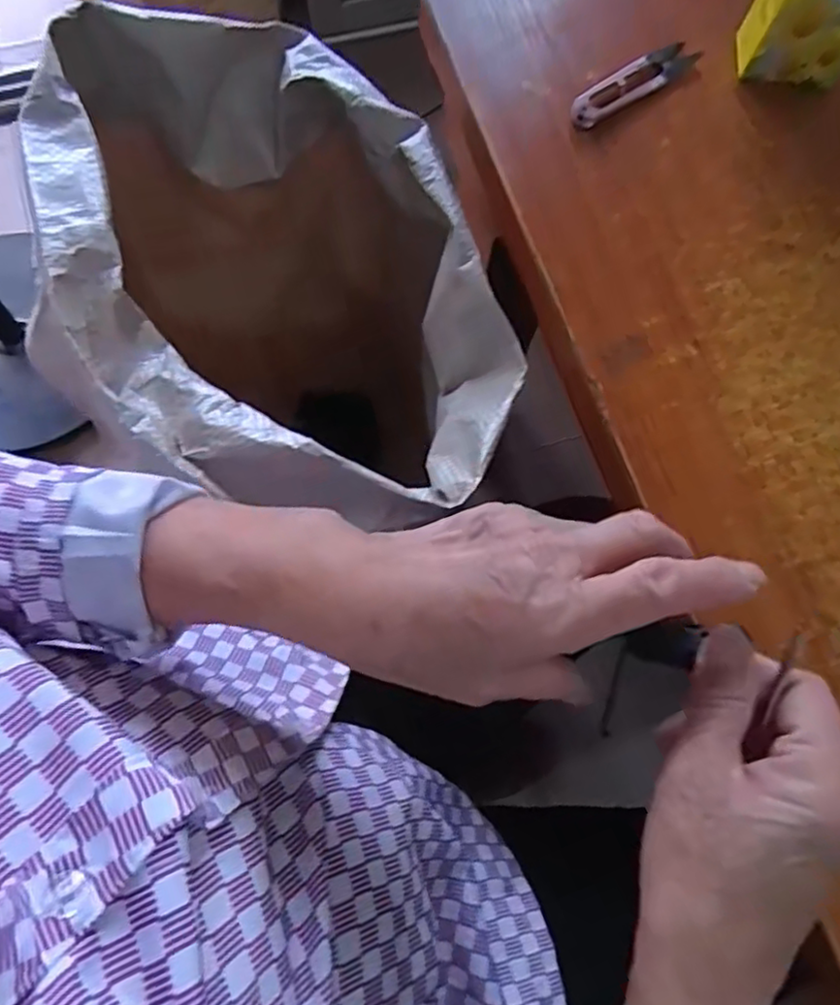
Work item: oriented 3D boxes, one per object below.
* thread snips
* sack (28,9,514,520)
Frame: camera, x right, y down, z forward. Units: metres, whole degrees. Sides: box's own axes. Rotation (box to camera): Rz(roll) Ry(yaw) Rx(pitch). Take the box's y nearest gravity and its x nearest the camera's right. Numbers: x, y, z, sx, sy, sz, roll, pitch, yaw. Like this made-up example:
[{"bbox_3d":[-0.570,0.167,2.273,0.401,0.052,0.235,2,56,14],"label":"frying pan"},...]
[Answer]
[{"bbox_3d":[0.136,-0.271,0.421,0.103,0.007,0.024,-35,78,-10],"label":"thread snips"},{"bbox_3d":[-0.107,-0.126,0.603,0.274,0.452,0.344,-15,75,-5],"label":"sack"}]

